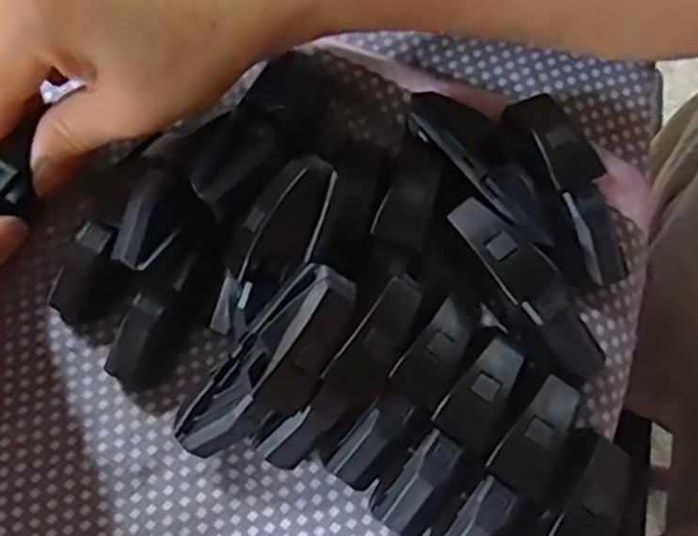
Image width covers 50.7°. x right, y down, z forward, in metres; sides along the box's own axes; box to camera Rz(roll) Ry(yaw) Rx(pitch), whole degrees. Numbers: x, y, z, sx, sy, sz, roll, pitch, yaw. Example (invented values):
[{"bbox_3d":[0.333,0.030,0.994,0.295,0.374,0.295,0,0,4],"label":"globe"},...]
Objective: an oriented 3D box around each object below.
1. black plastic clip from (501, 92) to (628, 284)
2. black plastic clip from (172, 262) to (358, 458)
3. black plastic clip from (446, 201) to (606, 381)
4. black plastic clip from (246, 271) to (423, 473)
[{"bbox_3d":[0.076,-0.030,0.259,0.018,0.024,0.074,-24,74,-6],"label":"black plastic clip"},{"bbox_3d":[-0.026,0.032,0.224,0.071,0.015,0.028,-46,77,10],"label":"black plastic clip"},{"bbox_3d":[0.059,0.007,0.247,0.016,0.025,0.069,-39,76,-10],"label":"black plastic clip"},{"bbox_3d":[-0.001,0.034,0.229,0.019,0.018,0.071,40,92,12],"label":"black plastic clip"}]

